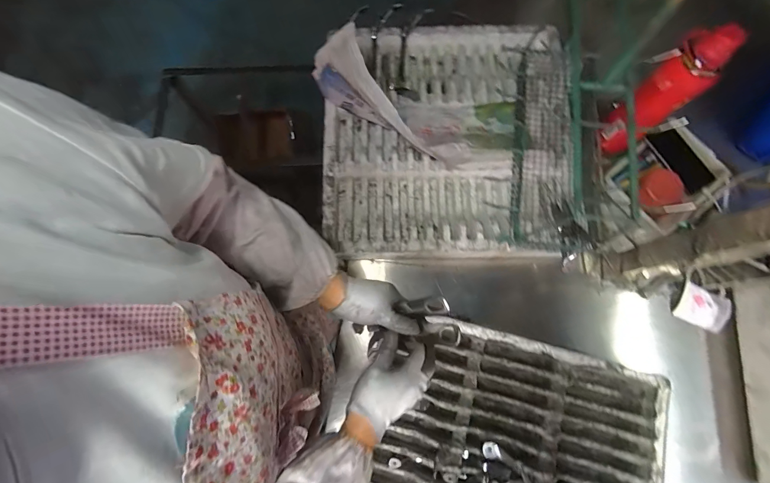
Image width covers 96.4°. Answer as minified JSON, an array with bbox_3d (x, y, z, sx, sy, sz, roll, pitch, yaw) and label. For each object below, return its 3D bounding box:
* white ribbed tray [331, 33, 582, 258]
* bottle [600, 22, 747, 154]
[{"bbox_3d":[0.149,-0.225,0.788,0.544,0.107,0.524,0,77,1],"label":"white ribbed tray"},{"bbox_3d":[0.531,-0.281,0.678,0.065,0.284,0.091,-32,78,-6],"label":"bottle"}]

